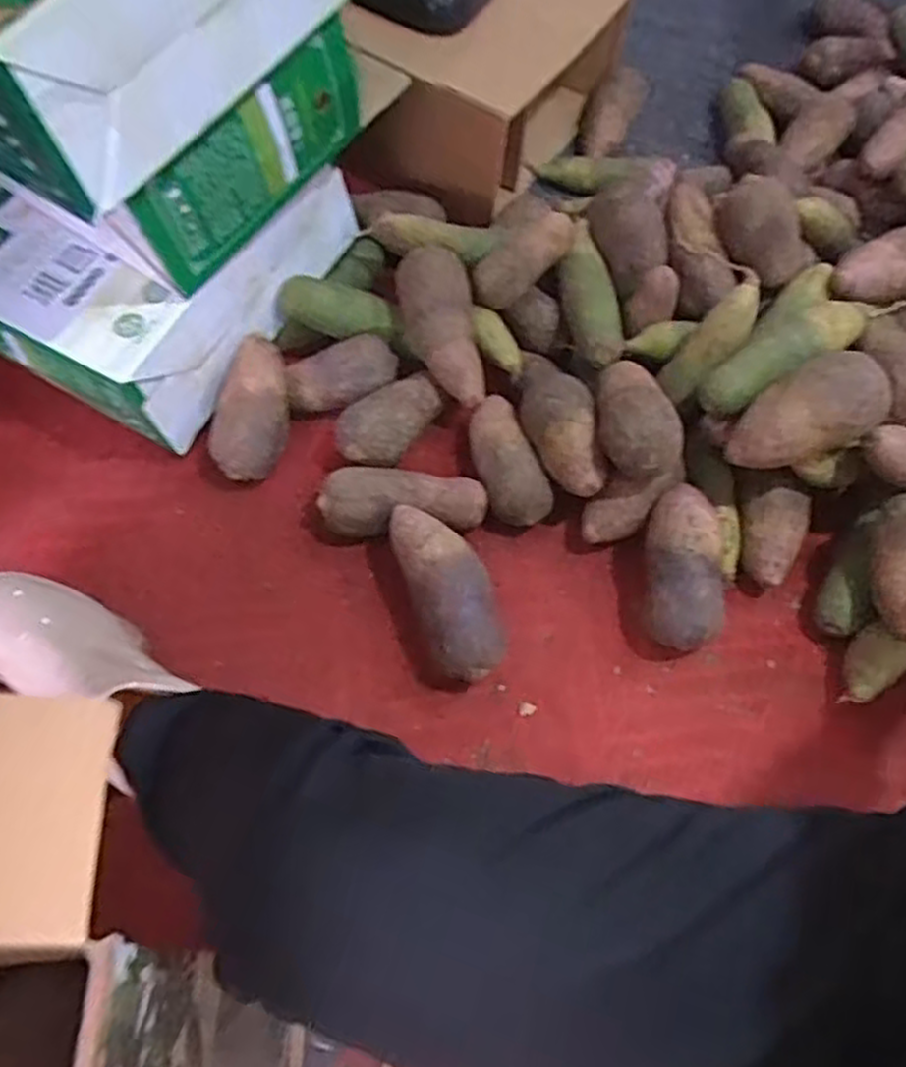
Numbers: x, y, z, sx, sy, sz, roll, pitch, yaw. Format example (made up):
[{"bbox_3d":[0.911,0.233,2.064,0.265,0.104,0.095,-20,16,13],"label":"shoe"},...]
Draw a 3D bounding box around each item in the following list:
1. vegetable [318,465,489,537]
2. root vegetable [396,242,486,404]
[{"bbox_3d":[-0.049,-0.025,0.785,0.162,0.065,0.063,0,62,-3],"label":"vegetable"},{"bbox_3d":[-0.008,-0.220,0.836,0.079,0.068,0.179,-18,83,-13],"label":"root vegetable"}]

